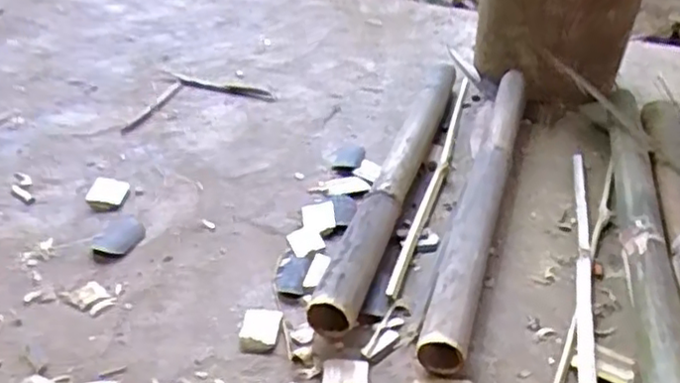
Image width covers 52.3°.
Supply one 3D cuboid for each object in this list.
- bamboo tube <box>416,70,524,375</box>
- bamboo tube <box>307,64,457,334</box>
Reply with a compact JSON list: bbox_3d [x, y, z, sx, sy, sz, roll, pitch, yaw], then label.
[{"bbox_3d":[0.195,-0.006,0.932,0.056,0.049,0.633,12,36,14],"label":"bamboo tube"},{"bbox_3d":[0.082,-0.033,0.960,0.064,0.057,0.616,12,36,15],"label":"bamboo tube"}]

